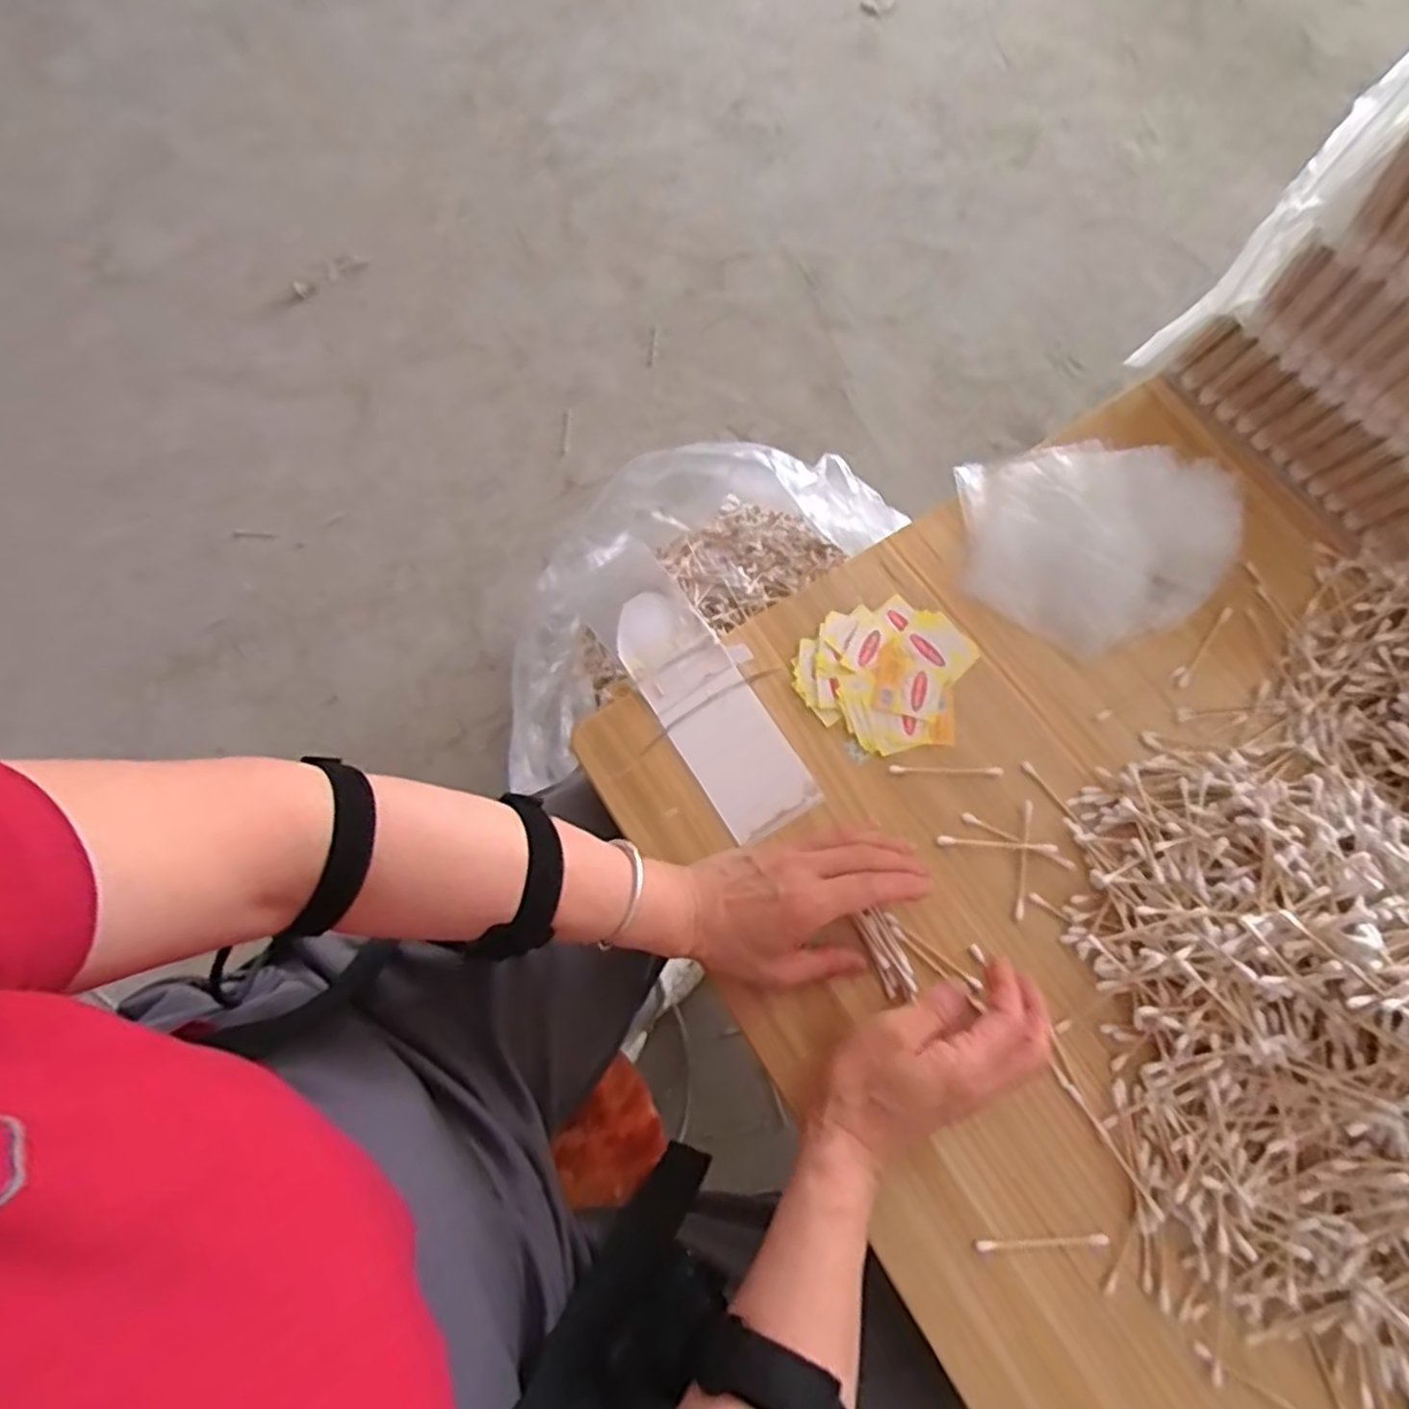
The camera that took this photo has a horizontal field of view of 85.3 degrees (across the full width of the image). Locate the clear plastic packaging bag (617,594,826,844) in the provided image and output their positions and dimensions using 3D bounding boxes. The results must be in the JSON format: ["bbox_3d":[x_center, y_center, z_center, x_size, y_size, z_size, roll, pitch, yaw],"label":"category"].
[{"bbox_3d":[0.001,0.002,0.490,0.060,0.013,0.174,-32,75,-8],"label":"clear plastic packaging bag"}]

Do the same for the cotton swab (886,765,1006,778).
[{"bbox_3d":[0.149,0.041,0.472,0.068,0.004,0.006,1,73,2],"label":"cotton swab"}]

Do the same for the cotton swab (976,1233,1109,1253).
[{"bbox_3d":[0.173,0.277,0.393,0.066,0.006,0.006,-4,73,0],"label":"cotton swab"}]

